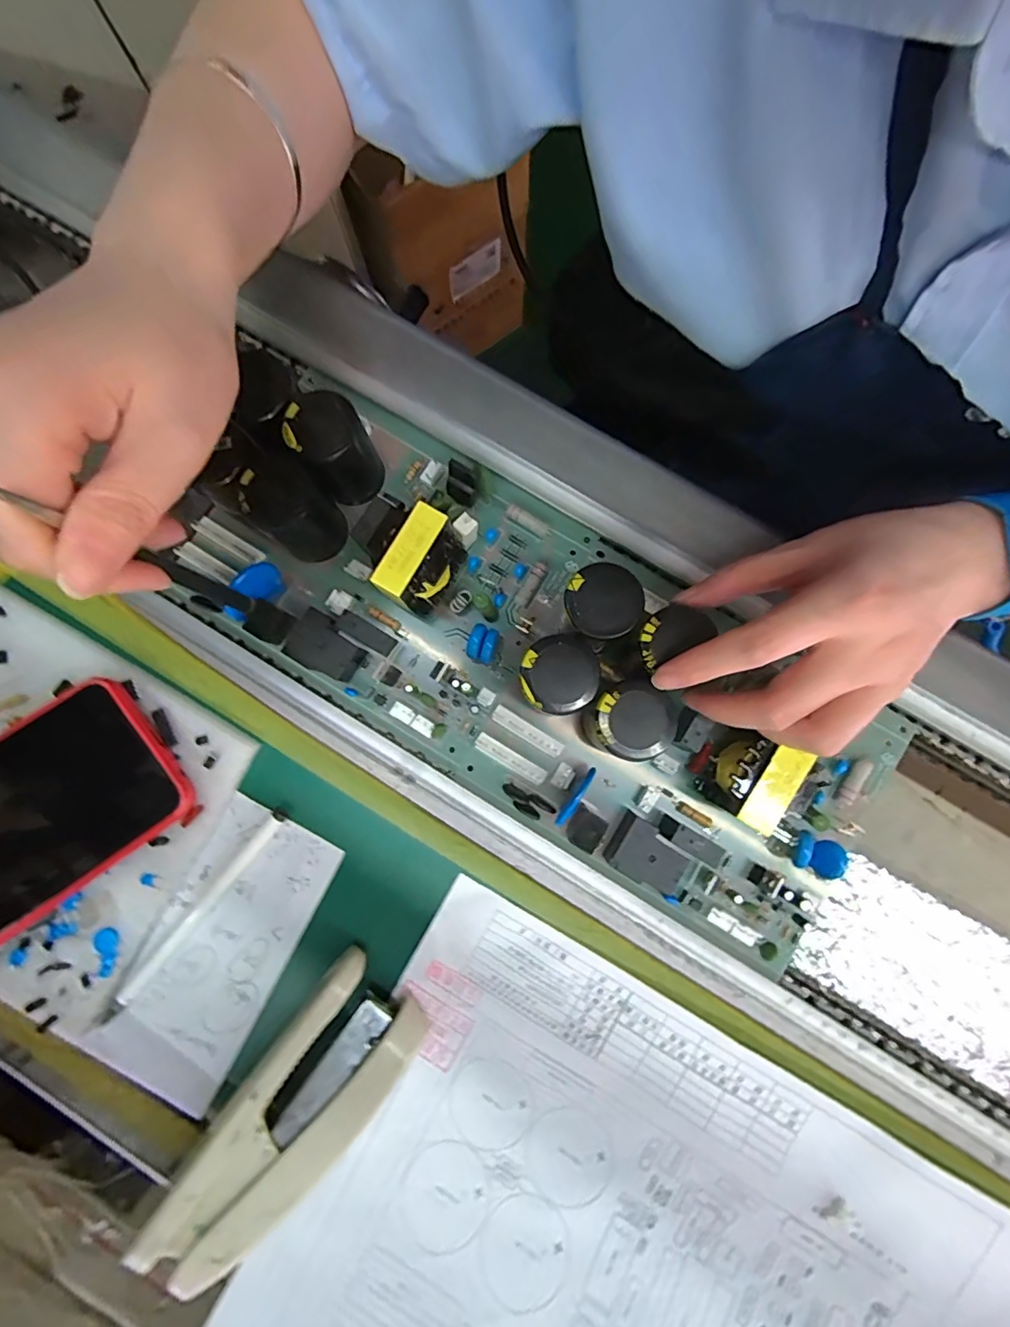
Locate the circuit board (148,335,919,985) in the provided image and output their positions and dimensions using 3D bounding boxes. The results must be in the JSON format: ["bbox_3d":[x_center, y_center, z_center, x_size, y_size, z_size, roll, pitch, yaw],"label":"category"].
[{"bbox_3d":[0.006,-0.009,0.257,0.367,0.062,0.137,37,82,5],"label":"circuit board"}]

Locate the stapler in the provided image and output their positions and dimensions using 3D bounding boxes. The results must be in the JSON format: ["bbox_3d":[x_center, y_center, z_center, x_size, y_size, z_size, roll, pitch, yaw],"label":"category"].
[{"bbox_3d":[-0.090,0.185,0.226,0.050,0.031,0.115,44,66,7],"label":"stapler"}]

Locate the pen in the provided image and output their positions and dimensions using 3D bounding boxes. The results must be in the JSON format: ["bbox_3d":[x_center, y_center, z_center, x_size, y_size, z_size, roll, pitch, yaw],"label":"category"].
[{"bbox_3d":[-0.150,0.122,0.256,0.009,0.009,0.129,40,87,5],"label":"pen"}]

